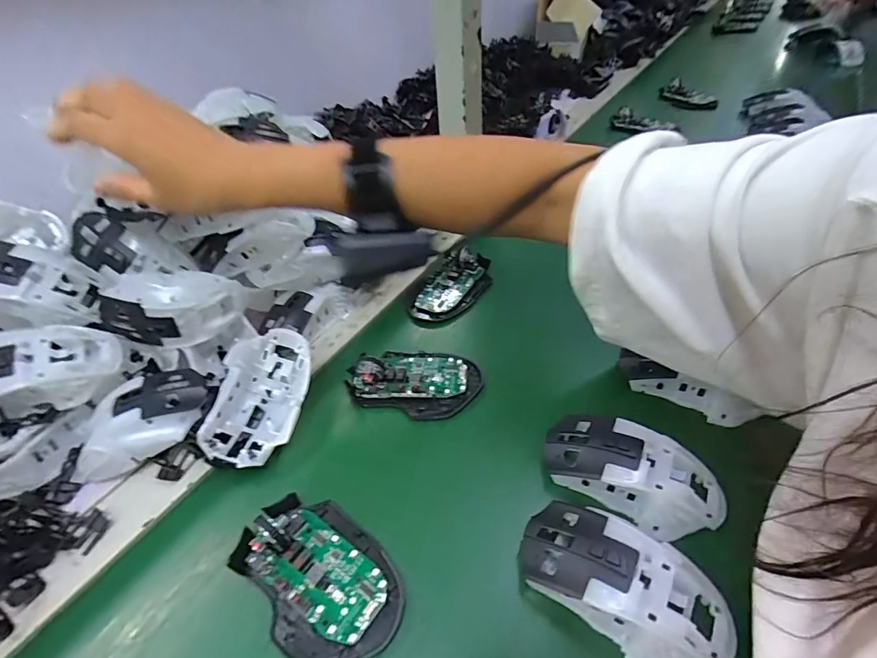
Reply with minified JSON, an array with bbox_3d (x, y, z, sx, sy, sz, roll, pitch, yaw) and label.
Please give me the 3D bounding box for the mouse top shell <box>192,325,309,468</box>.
[{"bbox_3d":[-0.143,0.054,0.362,0.061,0.046,0.107,2,44,9],"label":"mouse top shell"}]

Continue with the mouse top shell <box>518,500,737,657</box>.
[{"bbox_3d":[0.103,0.141,0.249,0.112,0.030,0.059,26,50,27],"label":"mouse top shell"}]

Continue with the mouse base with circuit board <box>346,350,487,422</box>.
[{"bbox_3d":[-0.022,0.039,0.386,0.111,0.027,0.066,9,45,12],"label":"mouse base with circuit board"}]

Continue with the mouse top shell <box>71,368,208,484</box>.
[{"bbox_3d":[-0.232,0.072,0.354,0.100,0.046,0.062,-21,47,-19],"label":"mouse top shell"}]

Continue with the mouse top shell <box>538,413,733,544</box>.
[{"bbox_3d":[0.130,0.093,0.298,0.113,0.030,0.057,19,47,21],"label":"mouse top shell"}]

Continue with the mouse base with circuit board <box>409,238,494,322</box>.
[{"bbox_3d":[0.014,-0.050,0.484,0.060,0.027,0.114,24,49,25],"label":"mouse base with circuit board"}]

